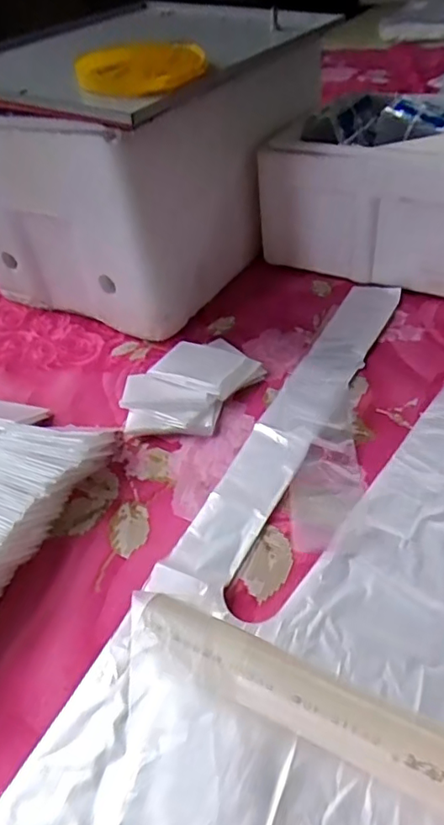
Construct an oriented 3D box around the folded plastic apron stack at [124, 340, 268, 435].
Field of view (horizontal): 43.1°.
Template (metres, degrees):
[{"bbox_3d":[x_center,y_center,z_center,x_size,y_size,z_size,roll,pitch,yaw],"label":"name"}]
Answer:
[{"bbox_3d":[-0.031,-0.029,0.570,0.099,0.023,0.151,24,51,30],"label":"folded plastic apron stack"}]

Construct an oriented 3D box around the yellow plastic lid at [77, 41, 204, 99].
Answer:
[{"bbox_3d":[-0.079,-0.336,0.550,0.126,0.010,0.115,-10,55,0],"label":"yellow plastic lid"}]

